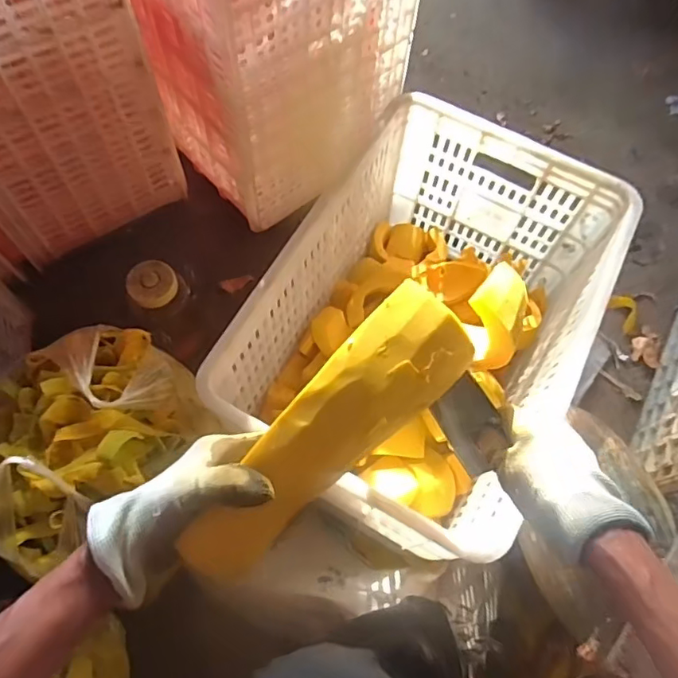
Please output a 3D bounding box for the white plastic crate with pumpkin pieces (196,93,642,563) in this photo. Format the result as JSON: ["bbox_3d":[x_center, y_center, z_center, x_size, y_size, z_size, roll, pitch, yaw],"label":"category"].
[{"bbox_3d":[0.121,-0.020,0.736,0.366,0.250,0.520,29,67,10],"label":"white plastic crate with pumpkin pieces"}]

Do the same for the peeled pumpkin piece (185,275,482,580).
[{"bbox_3d":[-0.007,0.068,0.364,0.062,0.046,0.237,43,92,15],"label":"peeled pumpkin piece"}]

